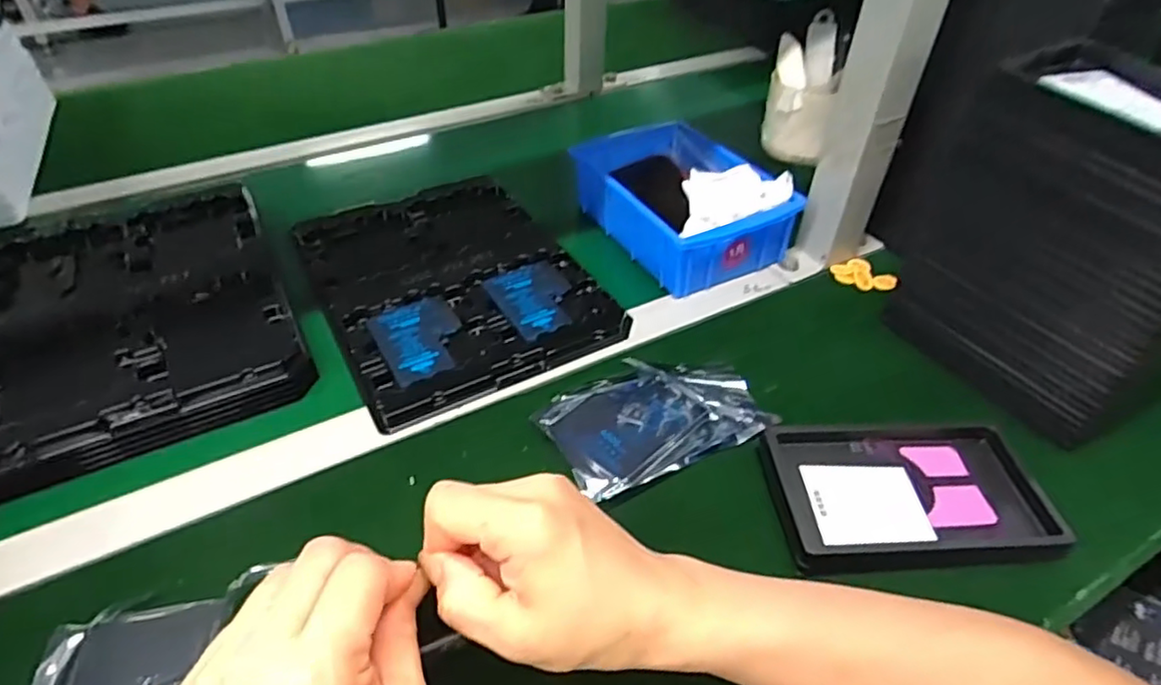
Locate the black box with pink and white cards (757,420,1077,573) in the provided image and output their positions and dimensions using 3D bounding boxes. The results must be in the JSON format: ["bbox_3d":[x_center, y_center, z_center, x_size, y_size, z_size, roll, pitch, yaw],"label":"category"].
[{"bbox_3d":[0.200,0.092,0.407,0.164,0.021,0.106,-4,44,-7],"label":"black box with pink and white cards"}]

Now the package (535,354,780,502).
[{"bbox_3d":[0.054,0.051,0.455,0.148,0.017,0.088,-17,47,-19],"label":"package"}]

